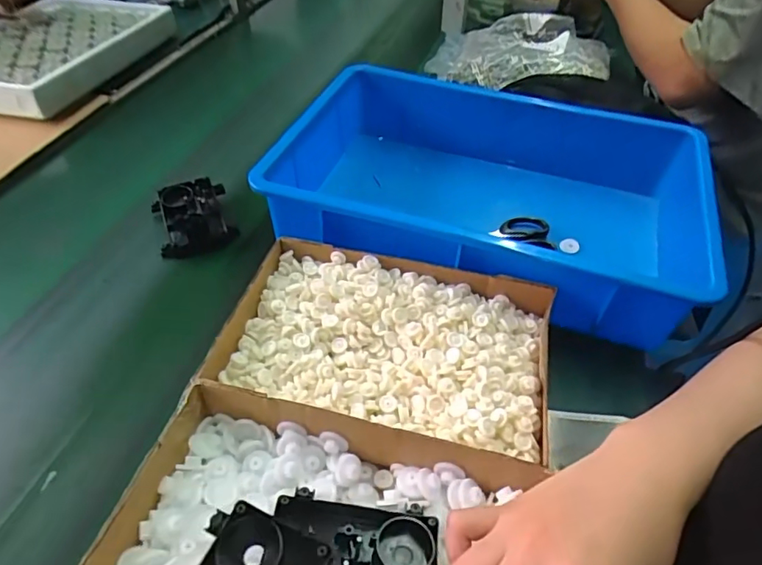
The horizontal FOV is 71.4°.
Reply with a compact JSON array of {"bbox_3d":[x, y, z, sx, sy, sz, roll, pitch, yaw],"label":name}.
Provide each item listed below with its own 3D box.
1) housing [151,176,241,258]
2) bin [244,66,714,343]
[{"bbox_3d":[-0.209,-0.071,0.592,0.079,0.044,0.097,-15,48,-15],"label":"housing"},{"bbox_3d":[0.110,-0.101,0.579,0.410,0.124,0.284,13,47,11],"label":"bin"}]

